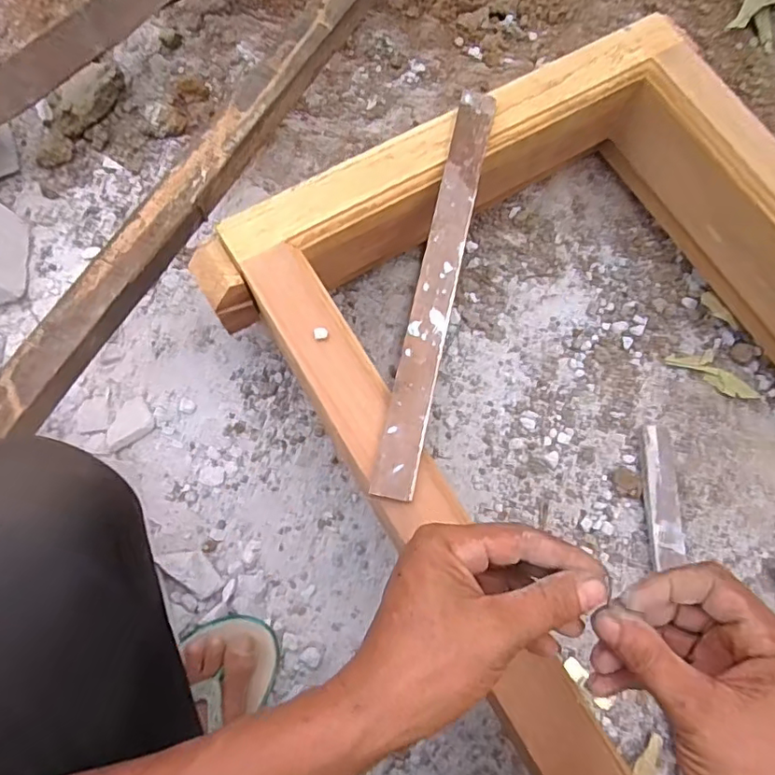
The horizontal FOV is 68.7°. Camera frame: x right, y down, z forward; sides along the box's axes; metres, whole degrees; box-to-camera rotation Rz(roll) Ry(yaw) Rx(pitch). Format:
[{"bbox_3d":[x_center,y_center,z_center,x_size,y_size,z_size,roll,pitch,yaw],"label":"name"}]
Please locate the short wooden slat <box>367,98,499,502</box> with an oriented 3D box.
[{"bbox_3d":[0.043,-0.093,0.471,0.032,0.011,0.371,12,74,4],"label":"short wooden slat"}]

